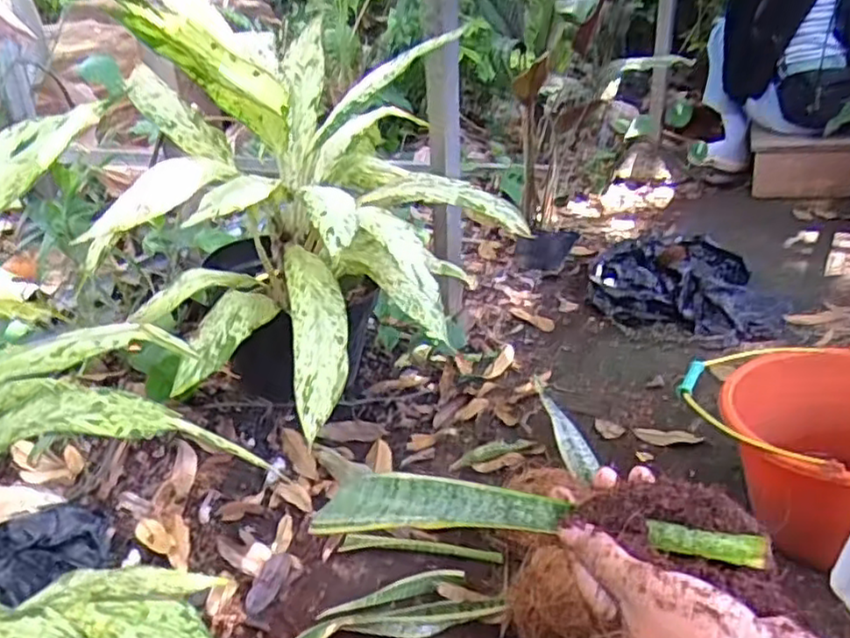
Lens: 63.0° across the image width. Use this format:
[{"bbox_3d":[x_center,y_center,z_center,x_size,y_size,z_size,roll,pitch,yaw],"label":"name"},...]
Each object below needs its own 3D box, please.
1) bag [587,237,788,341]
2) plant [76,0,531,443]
[{"bbox_3d":[0.564,-0.074,1.515,0.392,0.116,0.328,1,28,14],"label":"bag"},{"bbox_3d":[-0.195,-0.182,0.989,0.445,0.517,0.457,-24,31,-30],"label":"plant"}]

